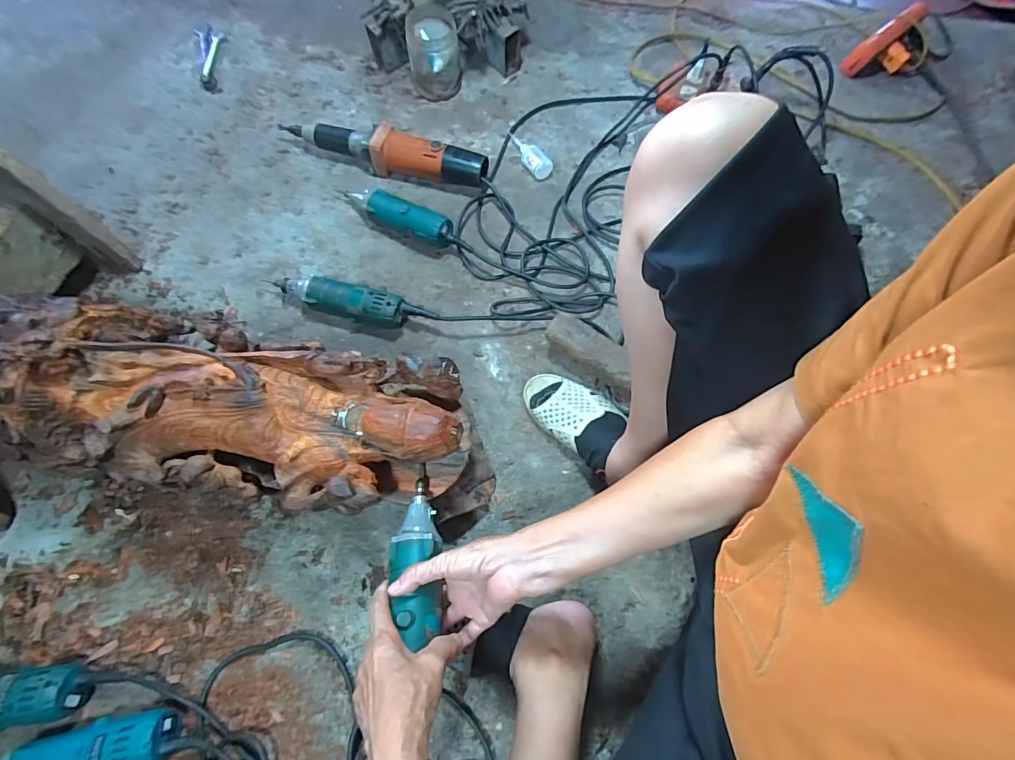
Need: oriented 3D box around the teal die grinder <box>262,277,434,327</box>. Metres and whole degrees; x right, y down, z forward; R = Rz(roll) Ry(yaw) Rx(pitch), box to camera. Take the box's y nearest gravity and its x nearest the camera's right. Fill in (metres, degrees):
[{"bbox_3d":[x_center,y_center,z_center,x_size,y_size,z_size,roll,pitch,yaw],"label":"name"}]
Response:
[{"bbox_3d":[-0.241,-0.117,0.696,0.272,0.055,0.056,12,67,5],"label":"teal die grinder"}]

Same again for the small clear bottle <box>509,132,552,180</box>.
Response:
[{"bbox_3d":[0.042,-0.421,0.834,0.041,0.031,0.122,-19,68,-9],"label":"small clear bottle"}]

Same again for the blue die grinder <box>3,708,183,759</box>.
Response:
[{"bbox_3d":[-0.454,0.394,0.472,0.211,0.051,0.058,-15,67,-7],"label":"blue die grinder"}]

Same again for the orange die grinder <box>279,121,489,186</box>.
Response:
[{"bbox_3d":[-0.228,-0.406,0.804,0.395,0.071,0.062,18,67,7],"label":"orange die grinder"}]

